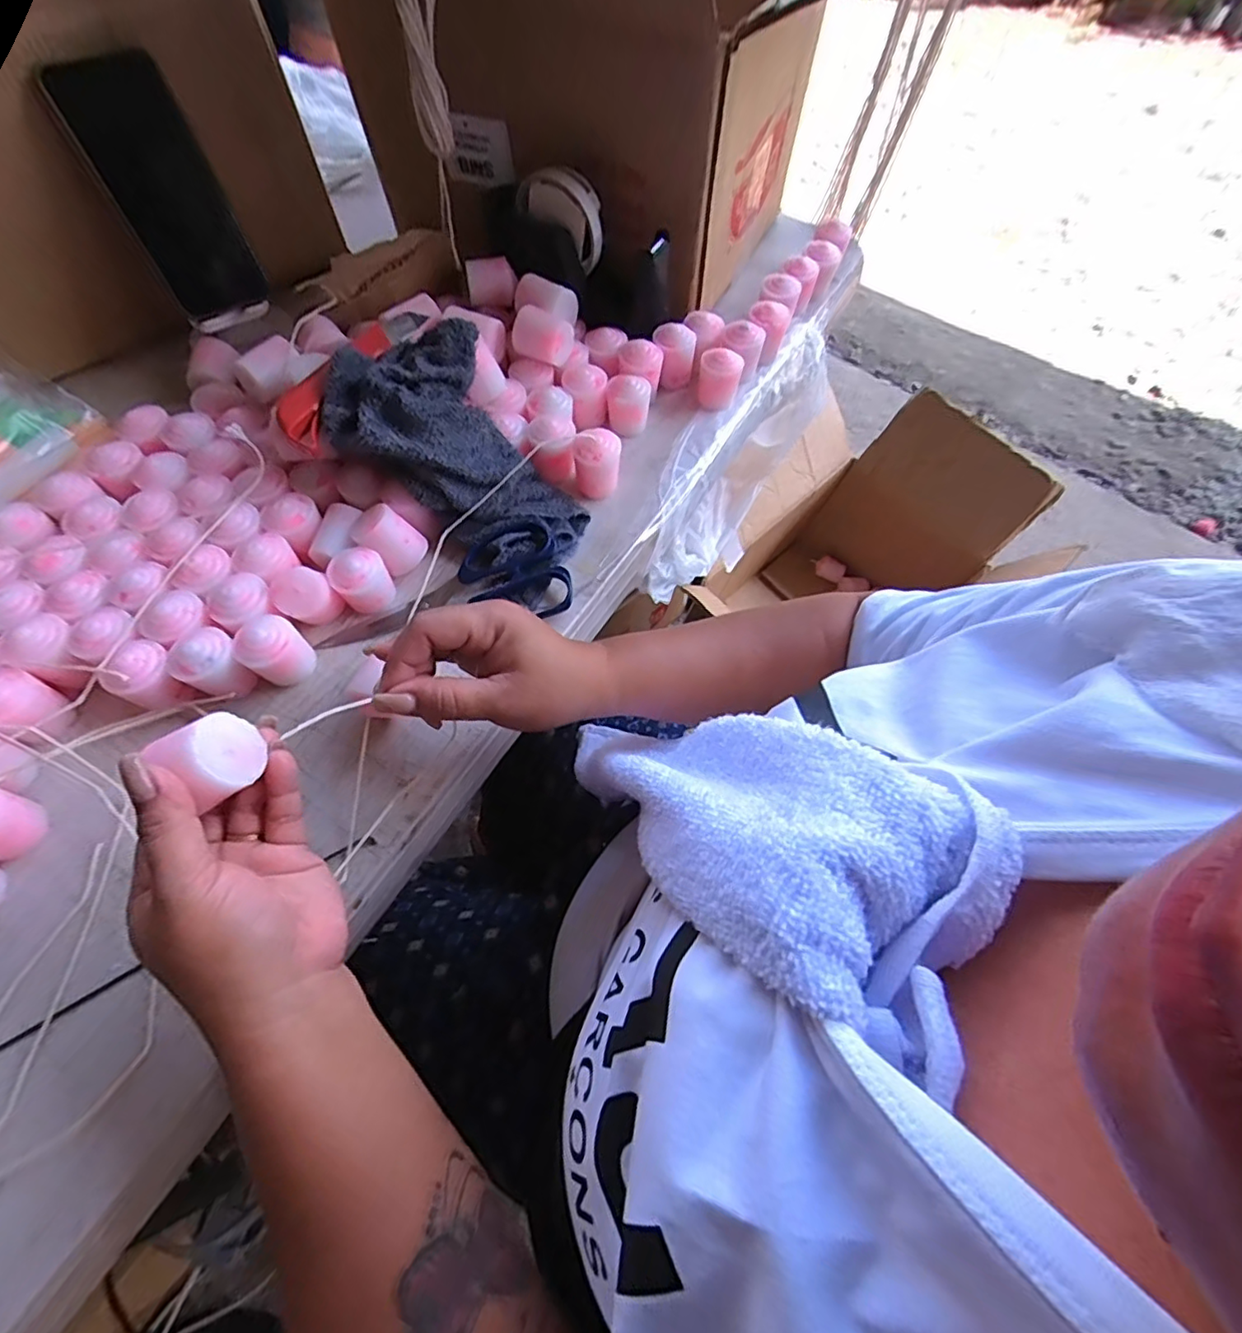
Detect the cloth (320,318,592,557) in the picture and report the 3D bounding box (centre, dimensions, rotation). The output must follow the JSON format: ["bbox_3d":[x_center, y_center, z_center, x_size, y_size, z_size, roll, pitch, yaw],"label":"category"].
[{"bbox_3d":[-0.112,-0.168,0.434,0.177,0.092,0.116,24,66,10],"label":"cloth"}]

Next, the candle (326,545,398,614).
[{"bbox_3d":[-0.186,-0.062,0.414,0.035,0.038,0.037,1,64,-1],"label":"candle"}]

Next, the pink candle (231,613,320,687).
[{"bbox_3d":[-0.233,-0.013,0.385,0.038,0.042,0.037,1,64,-1],"label":"pink candle"}]

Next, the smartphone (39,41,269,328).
[{"bbox_3d":[-0.358,-0.368,0.460,0.076,0.161,0.013,-29,43,-15],"label":"smartphone"}]

